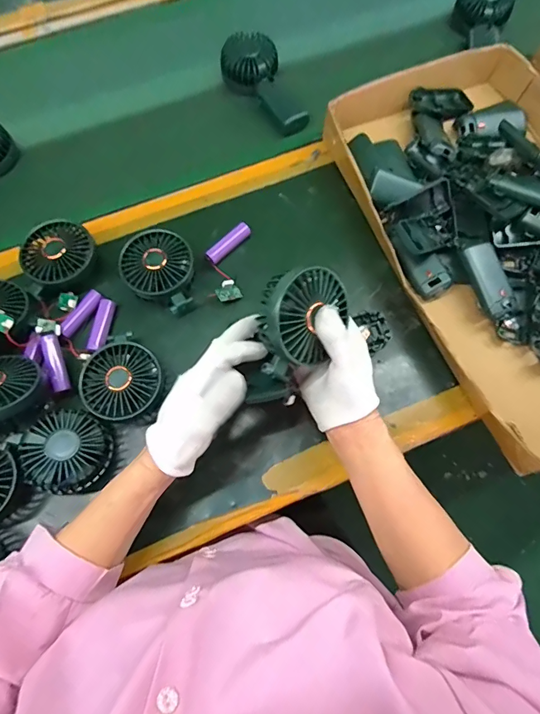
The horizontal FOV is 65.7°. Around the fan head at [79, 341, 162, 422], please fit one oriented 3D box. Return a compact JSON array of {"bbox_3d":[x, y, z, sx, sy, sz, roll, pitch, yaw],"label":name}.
[{"bbox_3d":[-0.162,0.028,0.461,0.080,0.029,0.085,2,69,3],"label":"fan head"}]

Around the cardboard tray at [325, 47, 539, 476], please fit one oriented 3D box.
[{"bbox_3d":[0.305,-0.144,0.515,0.313,0.078,0.530,-22,70,-7],"label":"cardboard tray"}]

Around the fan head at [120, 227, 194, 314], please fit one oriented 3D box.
[{"bbox_3d":[-0.135,-0.104,0.508,0.085,0.038,0.096,3,69,3],"label":"fan head"}]

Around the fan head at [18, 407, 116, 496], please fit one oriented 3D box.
[{"bbox_3d":[-0.213,0.098,0.436,0.081,0.045,0.082,-10,69,-2],"label":"fan head"}]

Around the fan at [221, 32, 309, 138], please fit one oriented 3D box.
[{"bbox_3d":[-0.001,-0.406,0.625,0.084,0.040,0.166,-35,85,-11],"label":"fan"}]

